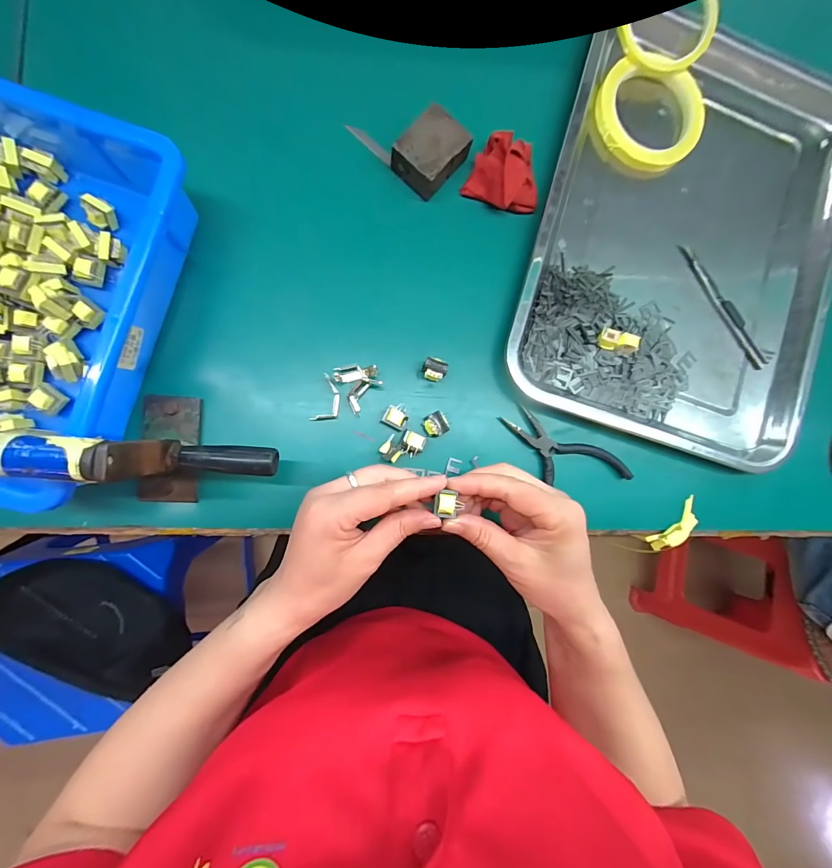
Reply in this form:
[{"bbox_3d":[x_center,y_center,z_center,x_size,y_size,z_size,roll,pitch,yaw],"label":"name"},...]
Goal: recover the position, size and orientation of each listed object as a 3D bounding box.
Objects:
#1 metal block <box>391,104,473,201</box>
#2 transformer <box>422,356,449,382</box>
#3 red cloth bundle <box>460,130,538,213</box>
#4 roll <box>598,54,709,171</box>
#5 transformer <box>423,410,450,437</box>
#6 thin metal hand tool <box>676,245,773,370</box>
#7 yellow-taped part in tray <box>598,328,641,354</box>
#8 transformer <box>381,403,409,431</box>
[{"bbox_3d":[0.012,-0.235,0.312,0.057,0.029,0.045,-45,95,-6],"label":"metal block"},{"bbox_3d":[0.016,-0.054,0.316,0.020,0.013,0.019,19,86,-7],"label":"transformer"},{"bbox_3d":[0.080,-0.222,0.320,0.062,0.027,0.053,24,86,-6],"label":"red cloth bundle"},{"bbox_3d":[0.223,-0.301,0.356,0.103,0.016,0.103,0,89,-7],"label":"roll"},{"bbox_3d":[0.016,-0.008,0.313,0.020,0.016,0.019,-27,92,-7],"label":"transformer"},{"bbox_3d":[0.303,-0.126,0.366,0.023,0.008,0.142,-38,94,-7],"label":"thin metal hand tool"},{"bbox_3d":[0.180,-0.082,0.332,0.033,0.009,0.018,17,109,5],"label":"yellow-taped part in tray"},{"bbox_3d":[-0.016,-0.015,0.310,0.020,0.014,0.020,22,86,-7],"label":"transformer"}]

